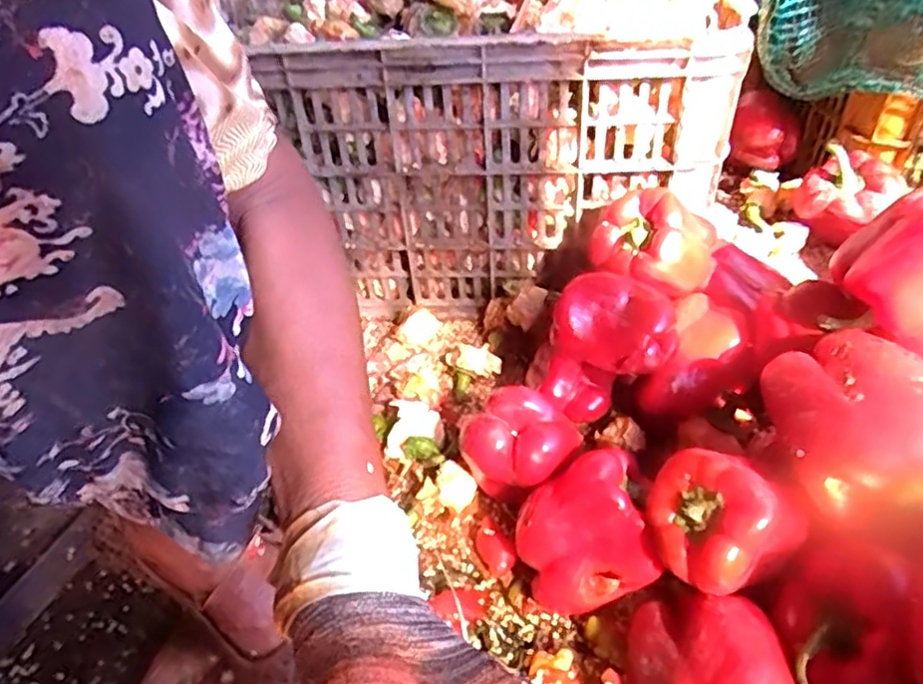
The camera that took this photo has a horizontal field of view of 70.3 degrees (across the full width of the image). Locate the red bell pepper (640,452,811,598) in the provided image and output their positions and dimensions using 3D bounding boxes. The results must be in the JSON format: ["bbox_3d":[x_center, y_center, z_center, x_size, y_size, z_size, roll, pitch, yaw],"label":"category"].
[{"bbox_3d":[0.156,0.106,0.401,0.075,0.073,0.075,-4,42,4],"label":"red bell pepper"}]

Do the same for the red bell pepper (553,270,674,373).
[{"bbox_3d":[0.123,-0.010,0.529,0.093,0.058,0.067,18,48,25],"label":"red bell pepper"}]

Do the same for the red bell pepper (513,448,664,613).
[{"bbox_3d":[0.081,0.131,0.445,0.081,0.079,0.078,-11,42,-4],"label":"red bell pepper"}]

